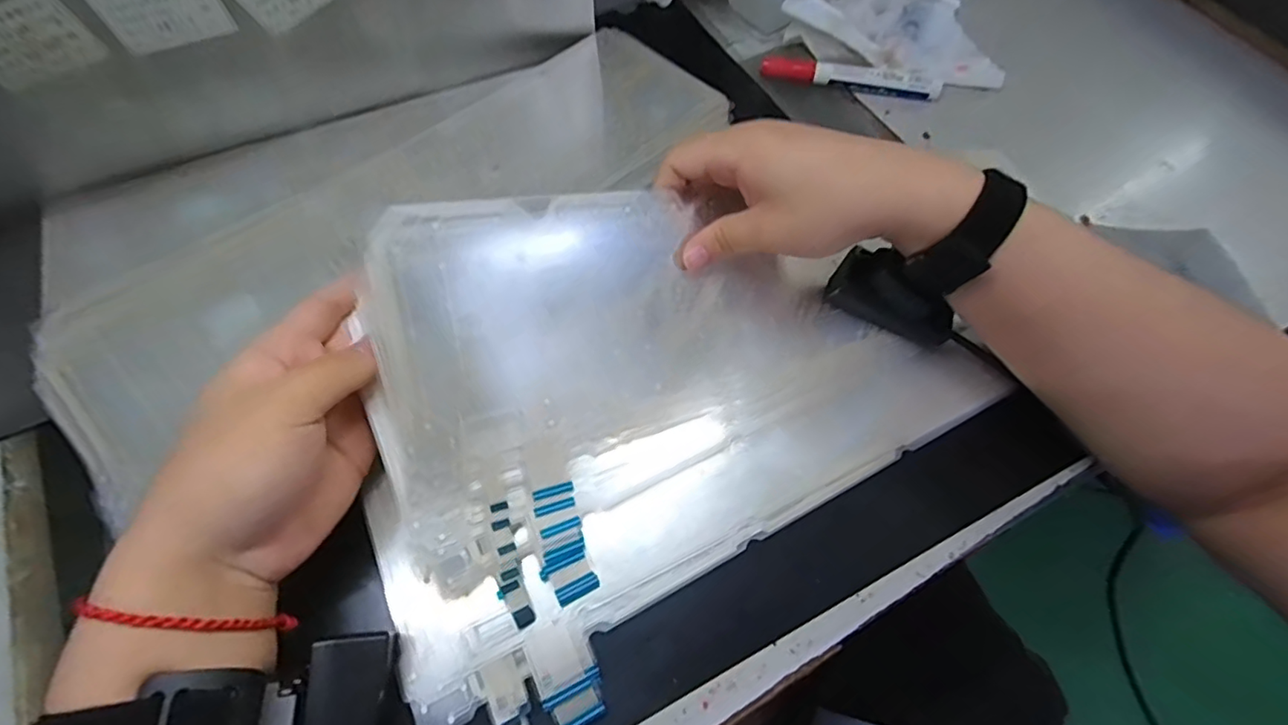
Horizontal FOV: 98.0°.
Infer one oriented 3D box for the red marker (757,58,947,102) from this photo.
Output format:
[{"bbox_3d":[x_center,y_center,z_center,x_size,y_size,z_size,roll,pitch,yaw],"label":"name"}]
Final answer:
[{"bbox_3d":[0.163,-0.223,0.444,0.138,0.021,0.016,12,64,3],"label":"red marker"}]

